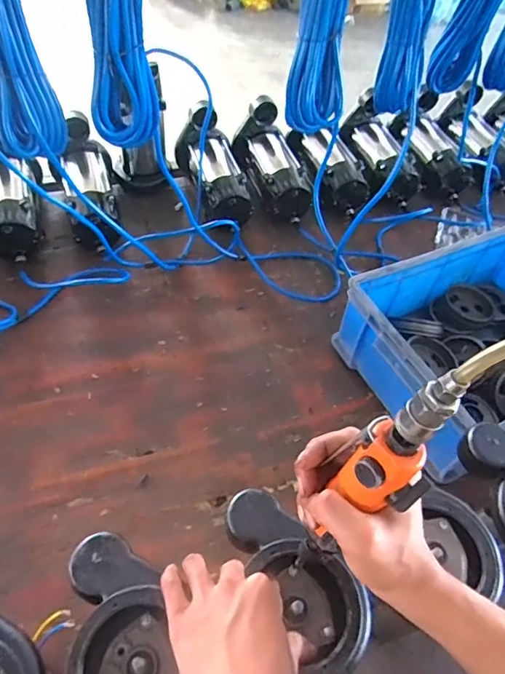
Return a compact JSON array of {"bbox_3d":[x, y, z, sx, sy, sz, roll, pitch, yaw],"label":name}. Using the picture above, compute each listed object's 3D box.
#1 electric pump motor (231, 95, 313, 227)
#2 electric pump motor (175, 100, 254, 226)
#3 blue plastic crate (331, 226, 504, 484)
[{"bbox_3d":[0.040,-0.363,1.031,0.123,0.131,0.263,-8,53,-12],"label":"electric pump motor"},{"bbox_3d":[-0.073,-0.329,0.993,0.115,0.121,0.255,-12,54,-15],"label":"electric pump motor"},{"bbox_3d":[0.368,0.005,0.764,0.393,0.142,0.297,-20,56,-20],"label":"blue plastic crate"}]

